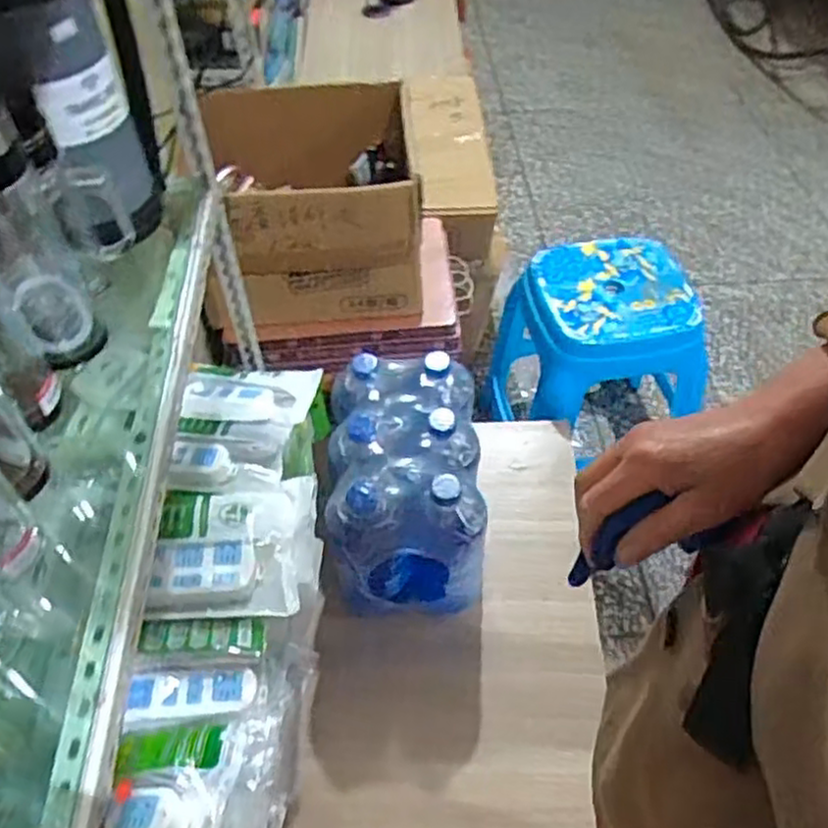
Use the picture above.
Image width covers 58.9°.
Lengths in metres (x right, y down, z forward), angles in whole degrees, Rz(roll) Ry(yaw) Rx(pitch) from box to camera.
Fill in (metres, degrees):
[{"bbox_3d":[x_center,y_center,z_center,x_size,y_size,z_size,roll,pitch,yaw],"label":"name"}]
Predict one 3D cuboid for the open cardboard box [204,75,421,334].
[{"bbox_3d":[-0.185,-0.376,1.278,0.372,0.261,0.387,-3,50,-2],"label":"open cardboard box"}]

